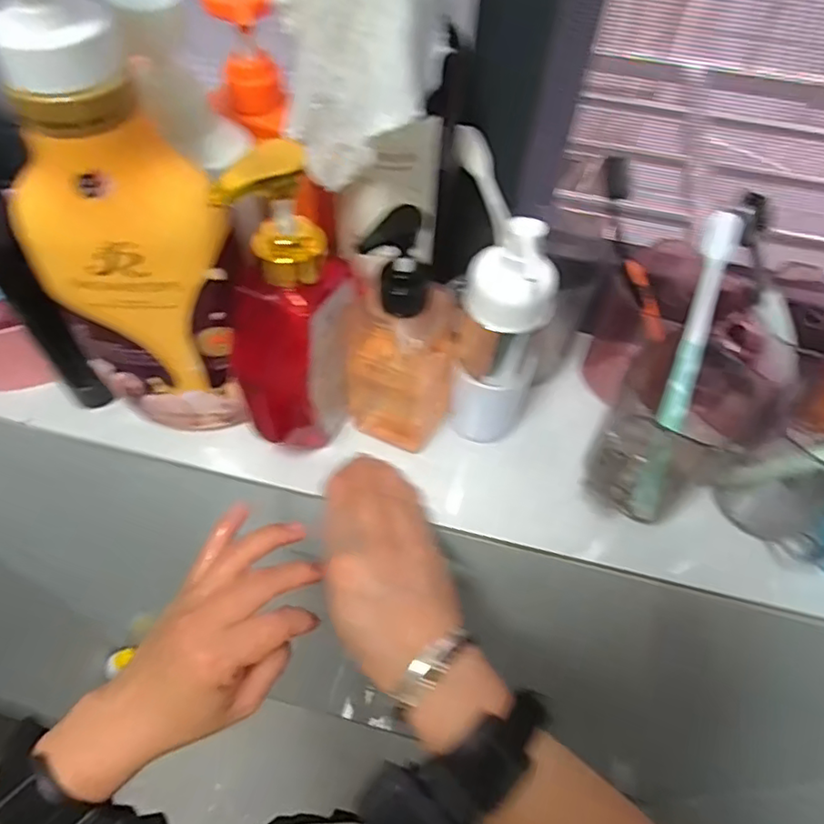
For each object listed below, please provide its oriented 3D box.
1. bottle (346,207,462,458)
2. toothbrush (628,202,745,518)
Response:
[{"bbox_3d":[-0.007,-0.045,0.375,0.073,0.182,0.050,21,57,12],"label":"bottle"},{"bbox_3d":[0.163,-0.021,0.362,0.019,0.186,0.010,10,19,4],"label":"toothbrush"}]

